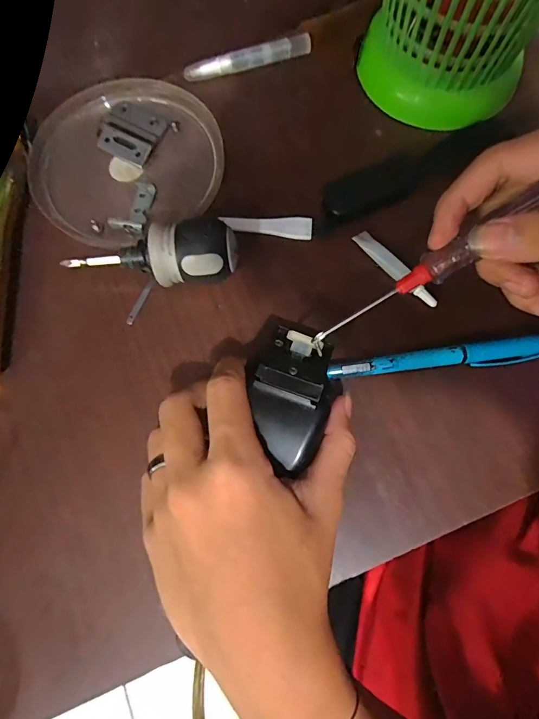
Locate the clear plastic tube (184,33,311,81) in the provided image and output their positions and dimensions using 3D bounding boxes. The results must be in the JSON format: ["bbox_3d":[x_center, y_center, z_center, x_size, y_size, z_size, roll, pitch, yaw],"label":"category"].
[{"bbox_3d":[-0.016,-0.226,0.293,0.096,0.013,0.009,-15,77,-3],"label":"clear plastic tube"}]

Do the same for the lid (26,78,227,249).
[{"bbox_3d":[-0.100,-0.141,0.274,0.131,0.011,0.118,-24,78,-5],"label":"lid"}]

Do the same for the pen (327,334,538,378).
[{"bbox_3d":[0.102,0.001,0.237,0.131,0.012,0.015,-8,77,-1],"label":"pen"}]

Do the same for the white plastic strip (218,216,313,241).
[{"bbox_3d":[-0.002,-0.092,0.264,0.061,0.004,0.014,7,77,3],"label":"white plastic strip"}]

